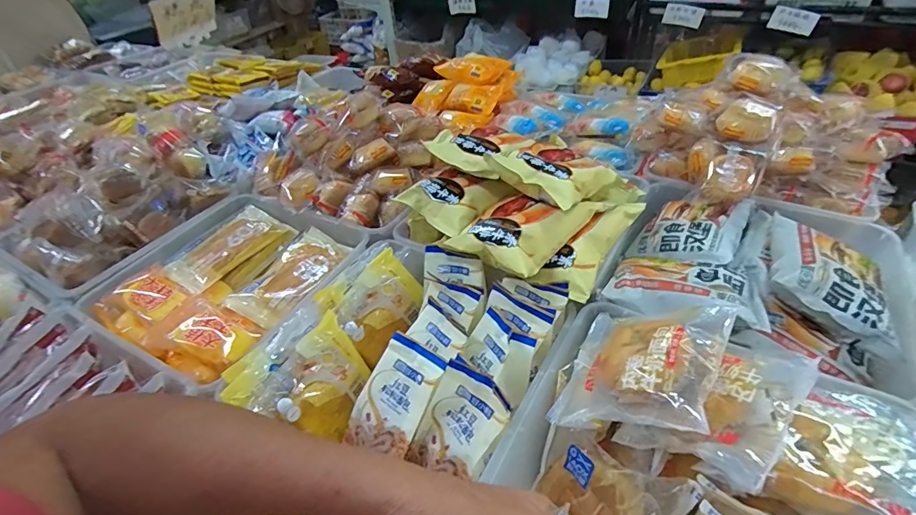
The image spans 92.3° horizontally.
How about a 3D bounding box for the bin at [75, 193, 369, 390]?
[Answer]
[{"bbox_3d":[-0.273,0.020,0.548,0.238,0.072,0.256,12,45,21],"label":"bin"}]

